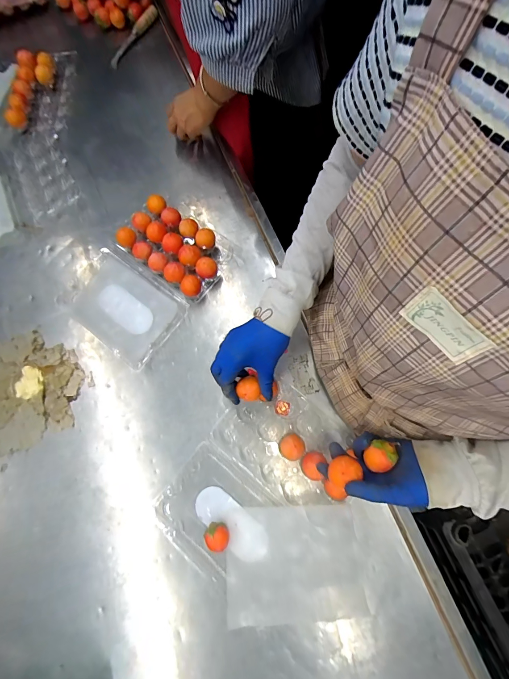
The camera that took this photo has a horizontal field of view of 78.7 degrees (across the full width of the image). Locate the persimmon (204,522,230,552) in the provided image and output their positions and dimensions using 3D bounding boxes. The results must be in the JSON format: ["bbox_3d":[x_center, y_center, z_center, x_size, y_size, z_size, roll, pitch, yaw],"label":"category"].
[{"bbox_3d":[-0.056,0.295,0.468,0.036,0.034,0.034,0,75,1],"label":"persimmon"}]

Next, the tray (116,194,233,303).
[{"bbox_3d":[-0.152,-0.176,0.587,0.211,0.040,0.145,38,79,10],"label":"tray"}]

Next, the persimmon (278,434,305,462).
[{"bbox_3d":[0.059,0.170,0.493,0.037,0.040,0.038,-15,74,-1],"label":"persimmon"}]

